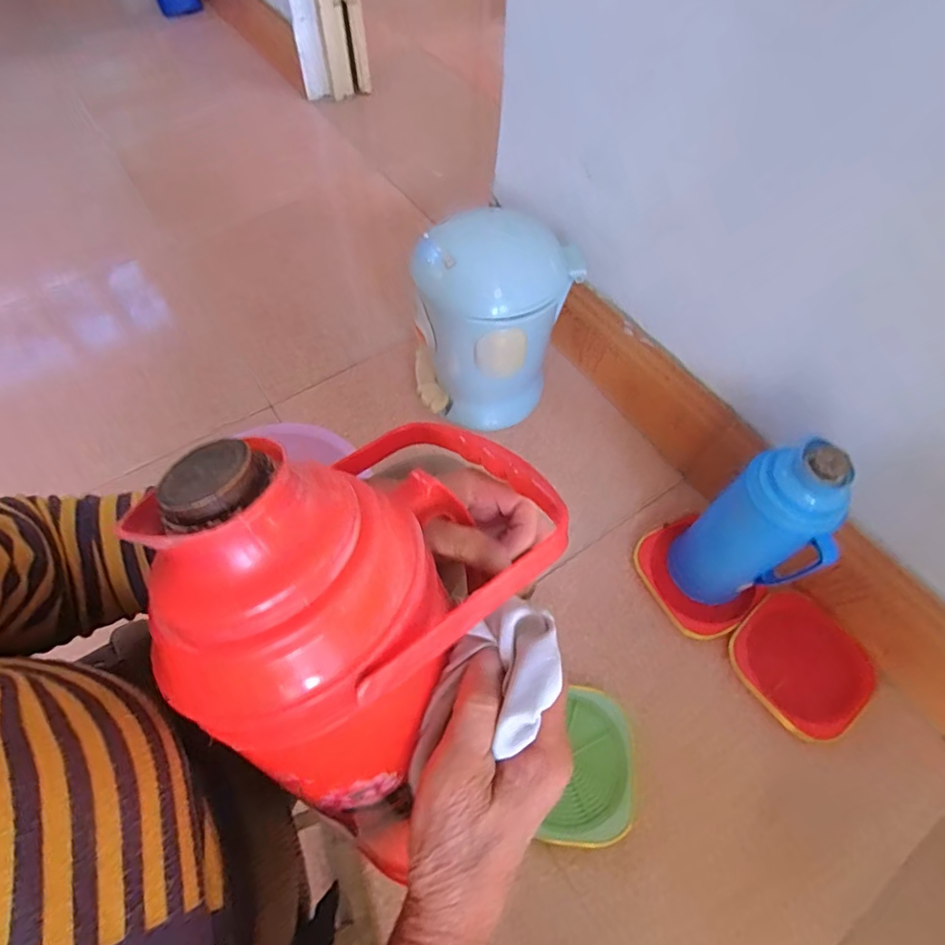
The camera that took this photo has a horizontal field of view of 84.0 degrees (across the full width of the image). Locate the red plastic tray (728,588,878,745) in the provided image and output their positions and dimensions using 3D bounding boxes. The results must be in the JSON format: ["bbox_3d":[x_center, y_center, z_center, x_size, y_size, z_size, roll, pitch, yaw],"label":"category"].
[{"bbox_3d":[0.522,0.303,0.834,0.181,0.031,0.192,-33,66,-19],"label":"red plastic tray"}]

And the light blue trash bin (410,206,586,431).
[{"bbox_3d":[0.022,-0.257,0.942,0.239,0.354,0.187,26,63,13],"label":"light blue trash bin"}]

